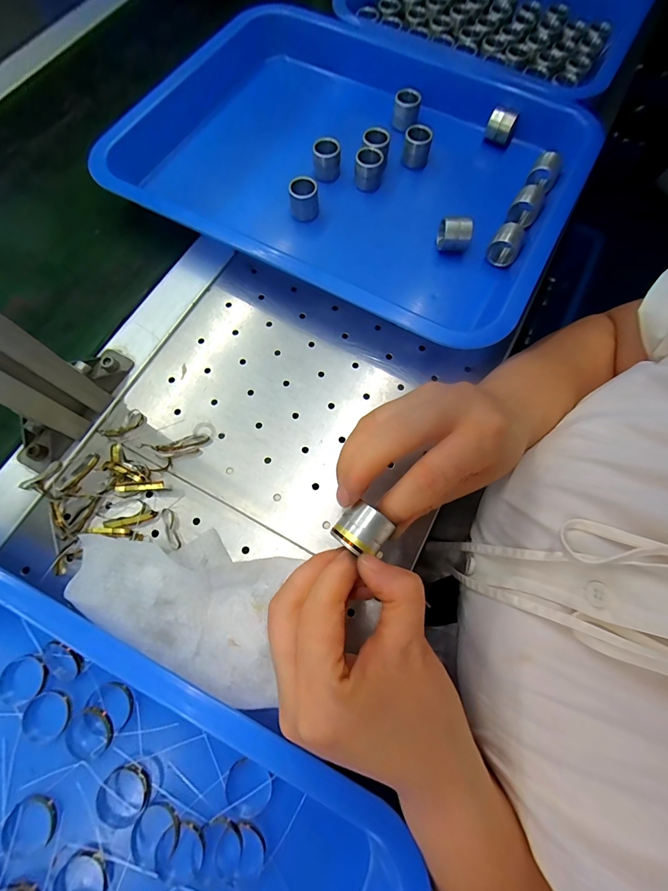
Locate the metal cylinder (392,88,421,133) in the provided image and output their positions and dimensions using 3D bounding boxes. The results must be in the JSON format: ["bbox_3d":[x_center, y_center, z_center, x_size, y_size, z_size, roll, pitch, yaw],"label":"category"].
[{"bbox_3d":[0.072,-0.335,0.365,0.024,0.021,0.031,9,71,2],"label":"metal cylinder"}]

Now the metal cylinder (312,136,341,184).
[{"bbox_3d":[-0.007,-0.268,0.344,0.025,0.028,0.021,0,71,-2],"label":"metal cylinder"}]

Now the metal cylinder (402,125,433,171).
[{"bbox_3d":[0.079,-0.286,0.349,0.024,0.025,0.024,7,71,1],"label":"metal cylinder"}]

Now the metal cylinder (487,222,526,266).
[{"bbox_3d":[0.146,-0.171,0.308,0.024,0.026,0.023,26,72,7],"label":"metal cylinder"}]

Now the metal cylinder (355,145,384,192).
[{"bbox_3d":[0.032,-0.257,0.339,0.024,0.023,0.024,9,71,2],"label":"metal cylinder"}]

